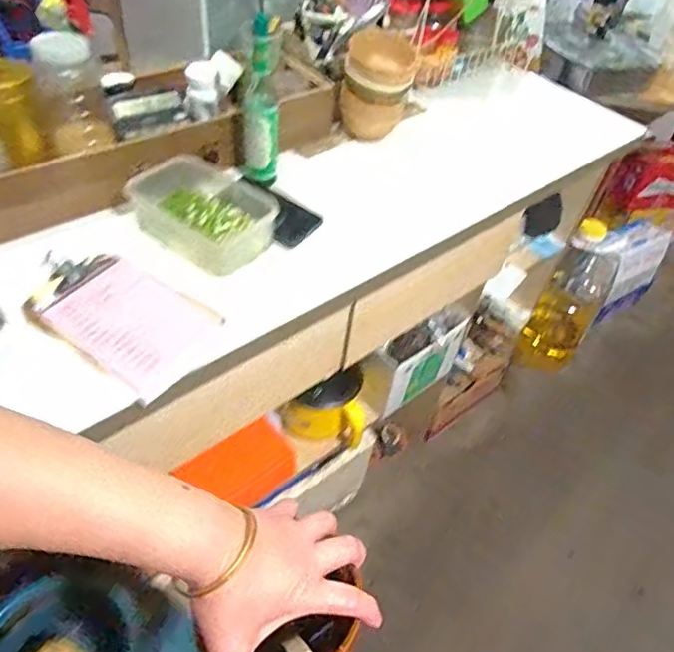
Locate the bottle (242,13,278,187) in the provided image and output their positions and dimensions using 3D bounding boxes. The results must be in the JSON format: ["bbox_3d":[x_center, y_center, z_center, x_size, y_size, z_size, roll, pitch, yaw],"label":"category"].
[{"bbox_3d":[-0.110,-0.306,0.803,0.052,0.213,0.047,5,47,-3],"label":"bottle"}]

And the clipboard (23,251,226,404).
[{"bbox_3d":[-0.255,-0.015,0.663,0.235,0.020,0.135,28,50,18],"label":"clipboard"}]

